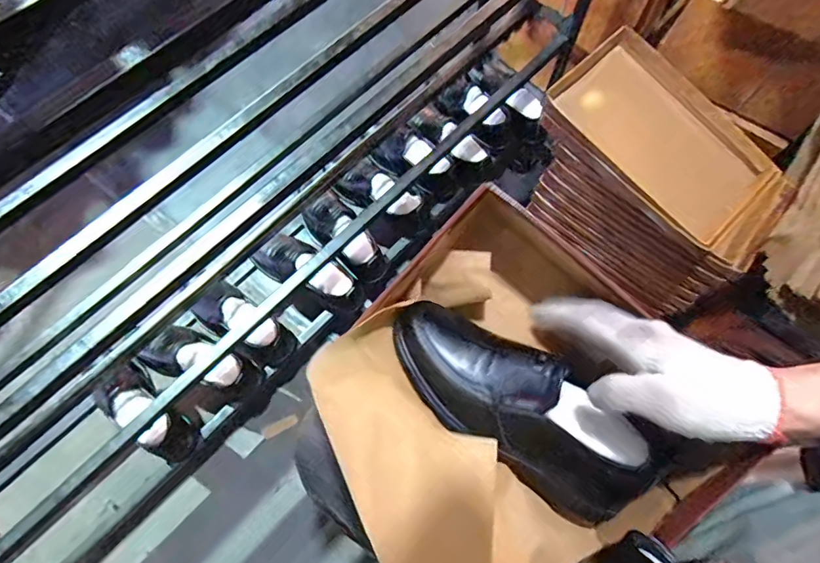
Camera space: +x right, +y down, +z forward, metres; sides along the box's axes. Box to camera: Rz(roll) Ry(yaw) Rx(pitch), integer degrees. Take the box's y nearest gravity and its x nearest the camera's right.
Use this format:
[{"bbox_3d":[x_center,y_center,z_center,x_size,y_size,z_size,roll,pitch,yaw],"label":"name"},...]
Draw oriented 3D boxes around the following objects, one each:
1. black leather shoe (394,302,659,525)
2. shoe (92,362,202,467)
[{"bbox_3d":[0.096,0.116,0.462,0.259,0.094,0.092,37,72,11],"label":"black leather shoe"},{"bbox_3d":[-0.470,0.239,0.869,0.093,0.087,0.200,-43,94,-16],"label":"shoe"}]

